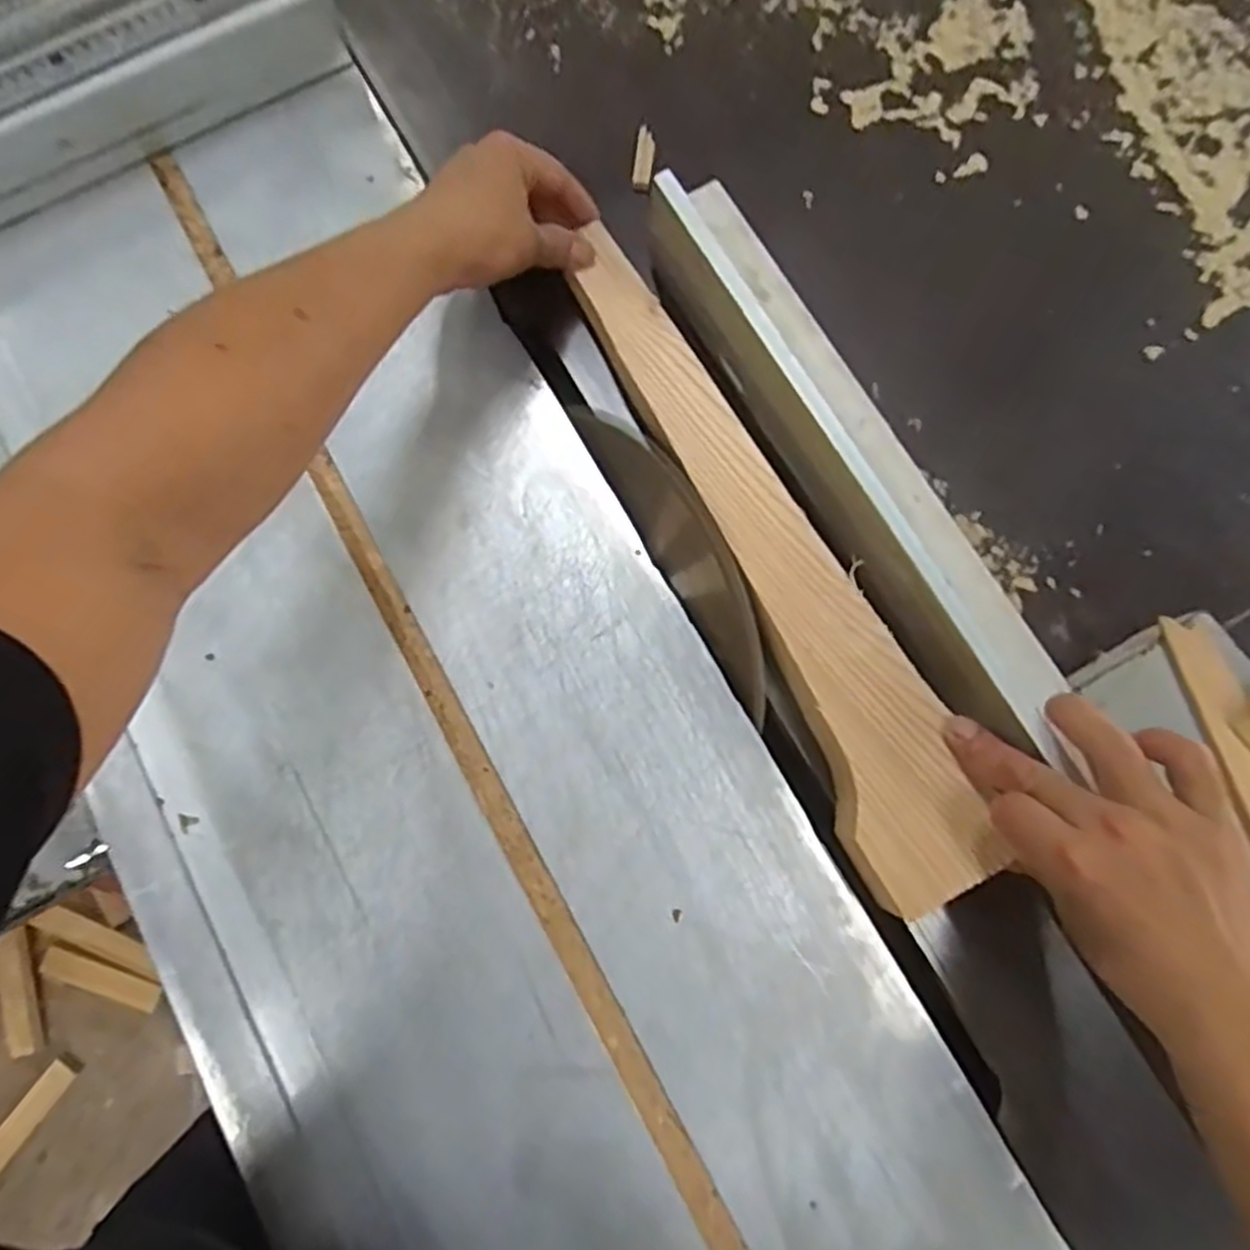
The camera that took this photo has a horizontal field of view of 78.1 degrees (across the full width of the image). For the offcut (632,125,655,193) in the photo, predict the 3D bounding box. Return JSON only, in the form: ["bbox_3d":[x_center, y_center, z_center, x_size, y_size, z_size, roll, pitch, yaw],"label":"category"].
[{"bbox_3d":[0.014,-0.333,0.547,0.013,0.004,0.050,7,79,2],"label":"offcut"}]

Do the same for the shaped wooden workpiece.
[{"bbox_3d":[0.082,-0.048,0.451,0.078,0.017,0.424,-26,77,-4],"label":"shaped wooden workpiece"}]

